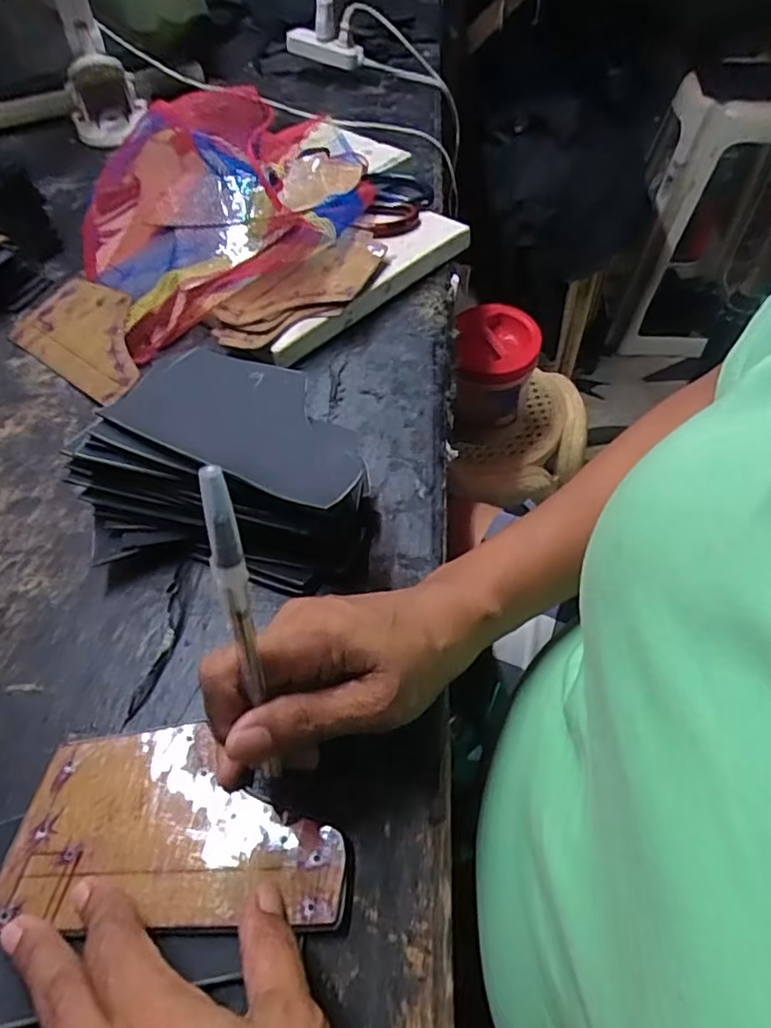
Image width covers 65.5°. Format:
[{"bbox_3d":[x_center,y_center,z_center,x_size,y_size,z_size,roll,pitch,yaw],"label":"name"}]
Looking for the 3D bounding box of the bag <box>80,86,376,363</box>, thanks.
[{"bbox_3d":[-0.137,-0.280,0.511,0.254,0.107,0.241,-25,57,-16],"label":"bag"}]

